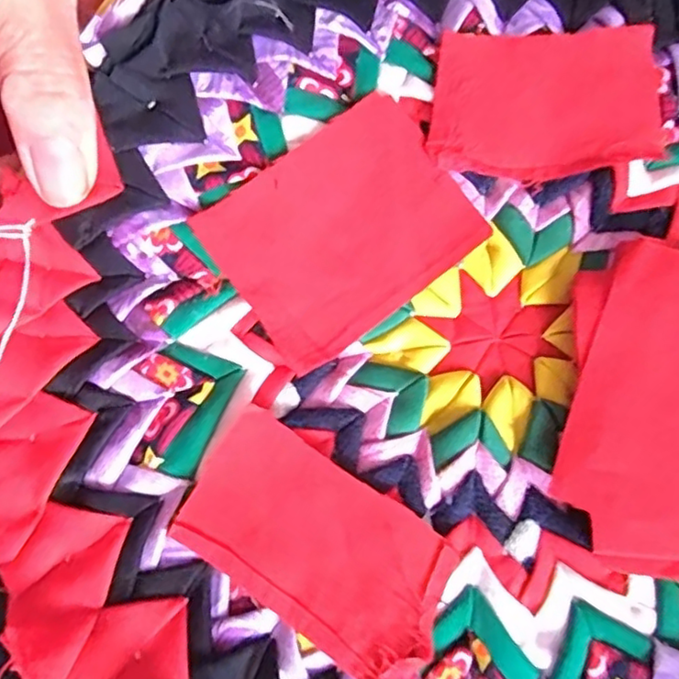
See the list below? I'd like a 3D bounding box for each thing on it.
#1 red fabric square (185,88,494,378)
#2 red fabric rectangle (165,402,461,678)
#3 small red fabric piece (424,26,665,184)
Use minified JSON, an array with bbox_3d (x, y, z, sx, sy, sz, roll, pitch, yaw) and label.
[{"bbox_3d":[0.001,-0.032,0.180,0.071,0.009,0.054,-38,76,-9],"label":"red fabric square"},{"bbox_3d":[-0.006,0.053,0.160,0.070,0.005,0.039,34,78,10],"label":"red fabric rectangle"},{"bbox_3d":[0.062,-0.073,0.188,0.068,0.004,0.047,1,74,2],"label":"small red fabric piece"}]

